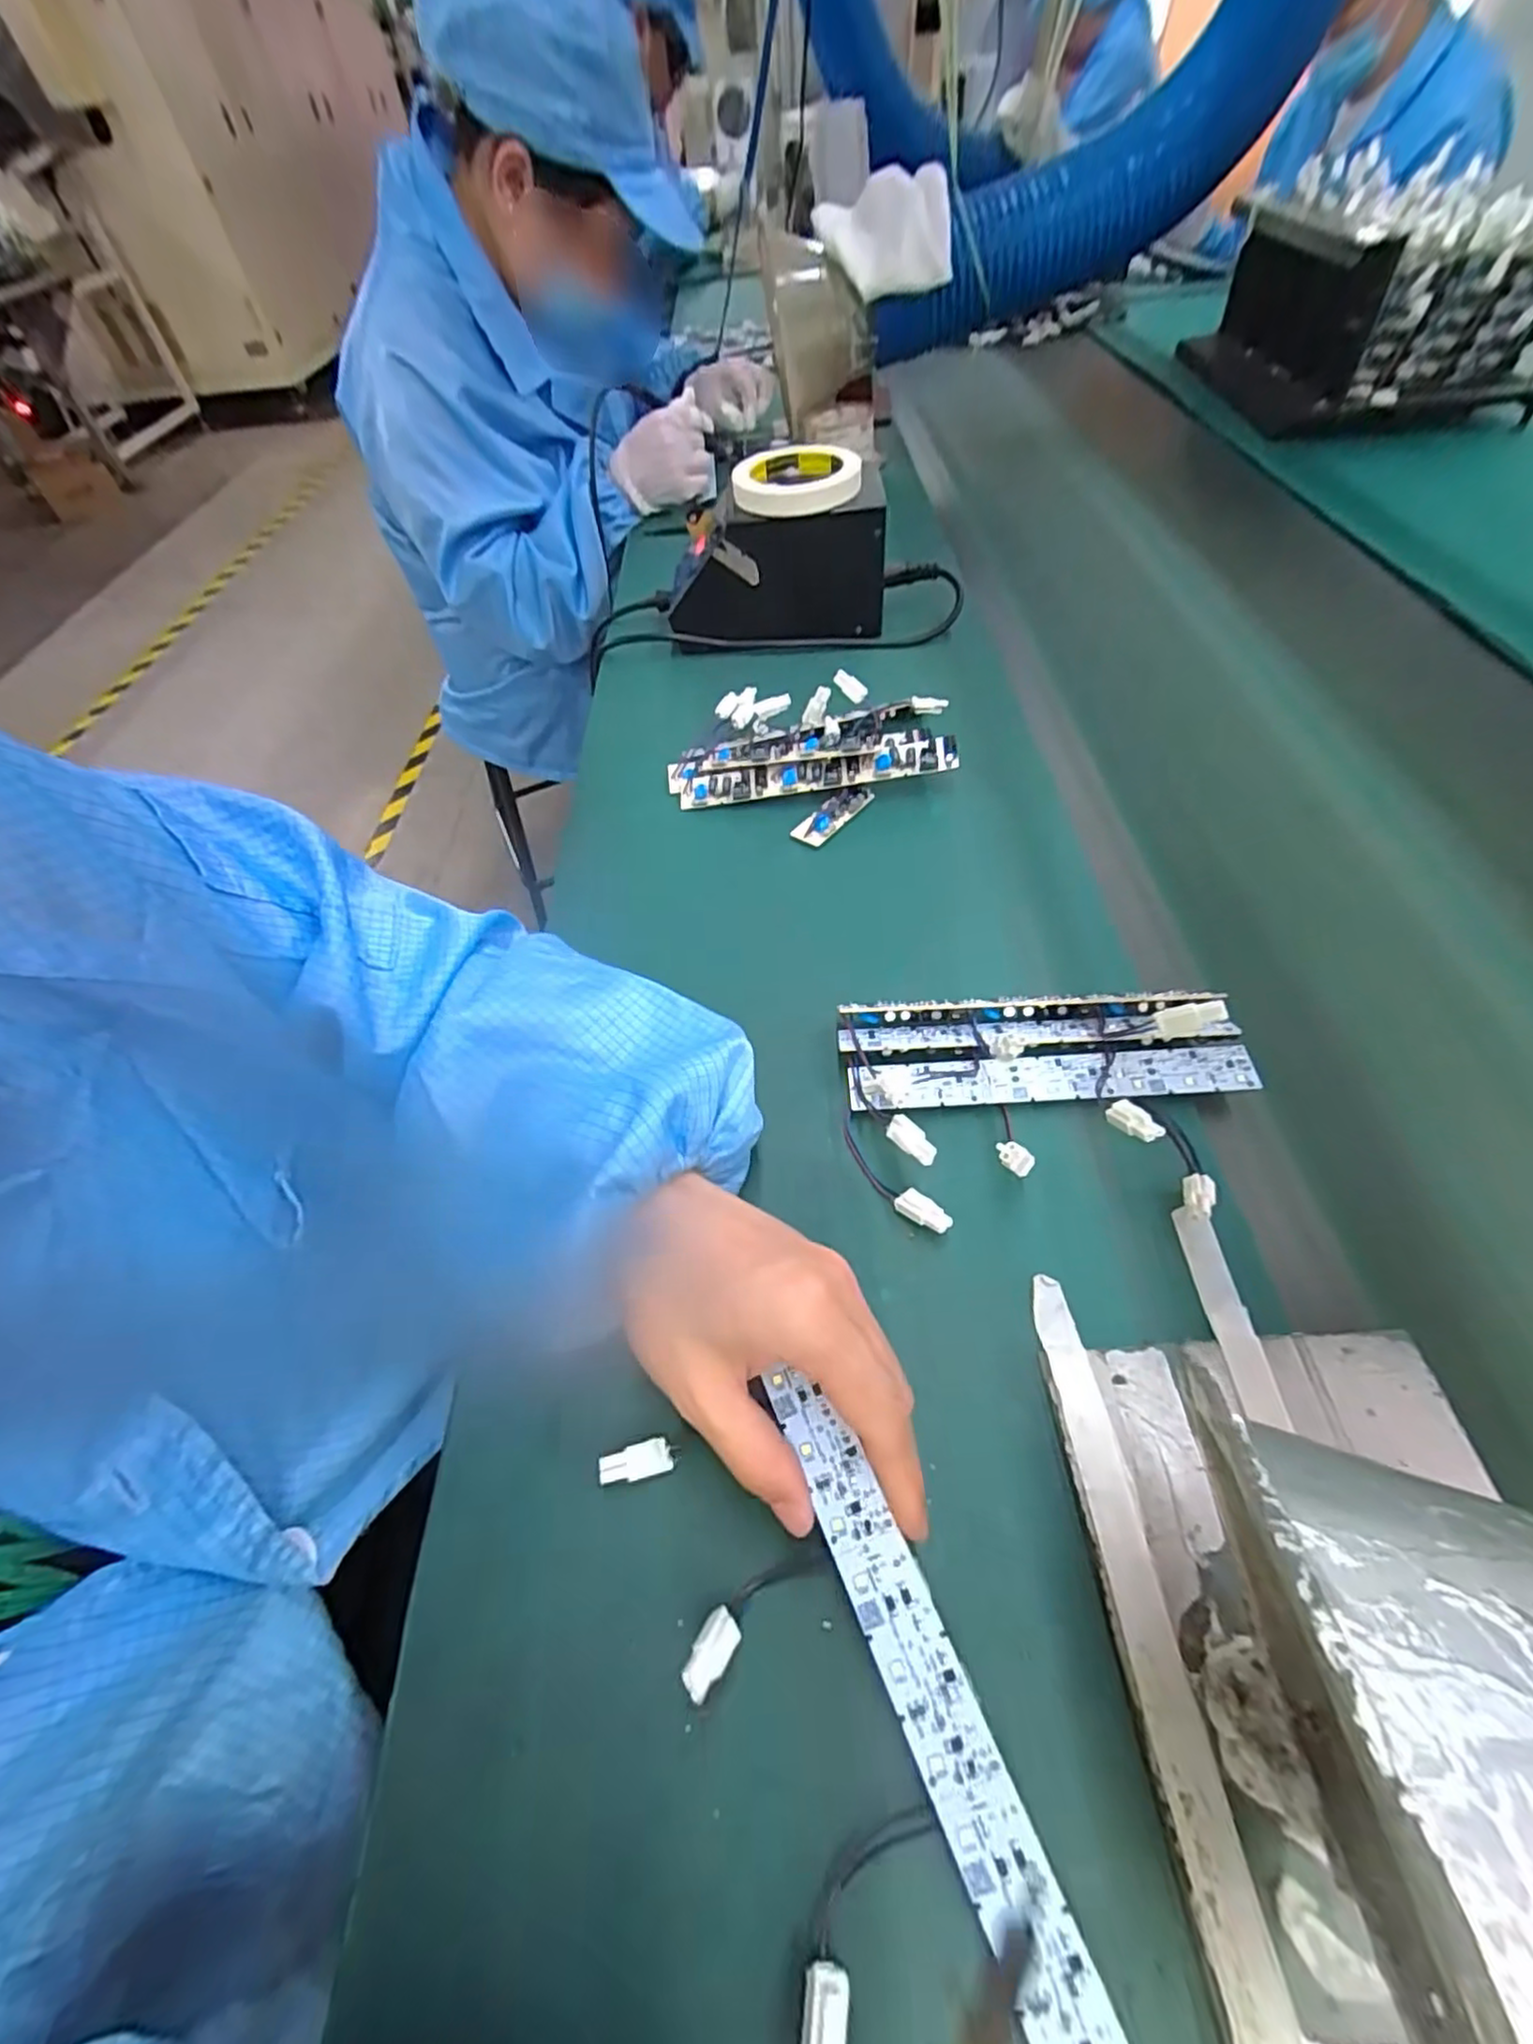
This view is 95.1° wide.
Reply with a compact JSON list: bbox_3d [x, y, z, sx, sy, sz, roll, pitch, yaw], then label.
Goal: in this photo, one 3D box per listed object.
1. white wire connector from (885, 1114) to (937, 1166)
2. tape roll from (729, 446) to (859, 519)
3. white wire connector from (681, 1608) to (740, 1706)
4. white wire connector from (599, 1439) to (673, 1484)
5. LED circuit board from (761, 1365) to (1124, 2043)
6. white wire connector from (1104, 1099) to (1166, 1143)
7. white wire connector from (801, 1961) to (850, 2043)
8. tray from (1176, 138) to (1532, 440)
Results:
[{"bbox_3d":[0.062,0.051,0.300,0.011,0.006,0.025,-35,58,-18],"label":"white wire connector"},{"bbox_3d":[0.025,-0.439,0.565,0.098,0.020,0.098,2,55,7],"label":"tape roll"},{"bbox_3d":[-0.017,0.203,0.226,0.011,0.005,0.026,25,23,20],"label":"white wire connector"},{"bbox_3d":[-0.050,0.168,0.267,0.026,0.005,0.011,-14,54,-4],"label":"white wire connector"},{"bbox_3d":[0.048,0.202,0.216,0.023,0.008,0.179,-22,65,-12],"label":"LED circuit board"},{"bbox_3d":[0.152,0.041,0.291,0.008,0.011,0.025,-29,31,-16],"label":"white wire connector"},{"bbox_3d":[0.015,0.272,0.186,0.012,0.004,0.027,8,38,9],"label":"white wire connector"},{"bbox_3d":[0.736,-0.880,0.859,0.277,0.176,0.383,-1,54,4],"label":"tray"}]

